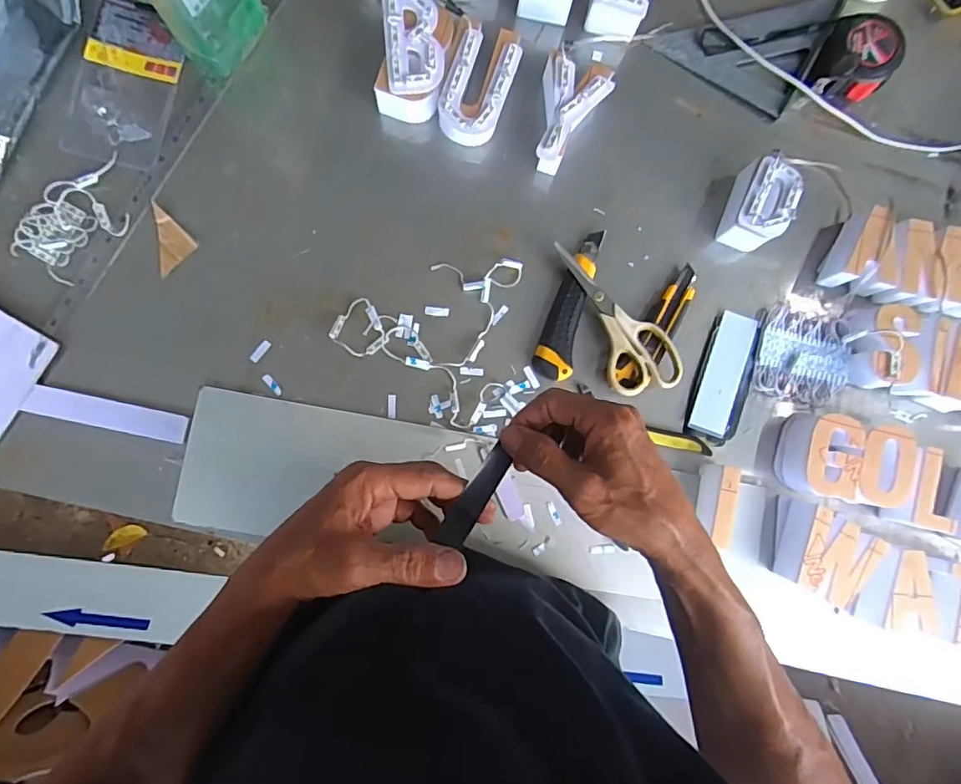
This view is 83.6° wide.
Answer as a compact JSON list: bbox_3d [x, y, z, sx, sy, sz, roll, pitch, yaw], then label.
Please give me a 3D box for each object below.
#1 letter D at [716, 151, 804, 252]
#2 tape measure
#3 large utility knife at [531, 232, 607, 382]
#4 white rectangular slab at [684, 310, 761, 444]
[{"bbox_3d":[0.304,-0.203,0.586,0.056,0.053,0.096,24,83,-2],"label":"letter D"},{"bbox_3d":[0.427,-0.378,0.611,0.079,0.043,0.095,27,83,-2],"label":"tape measure"},{"bbox_3d":[0.100,-0.096,0.579,0.039,0.018,0.169,20,83,-3],"label":"large utility knife"},{"bbox_3d":[0.267,-0.016,0.588,0.053,0.013,0.138,16,83,-3],"label":"white rectangular slab"}]

